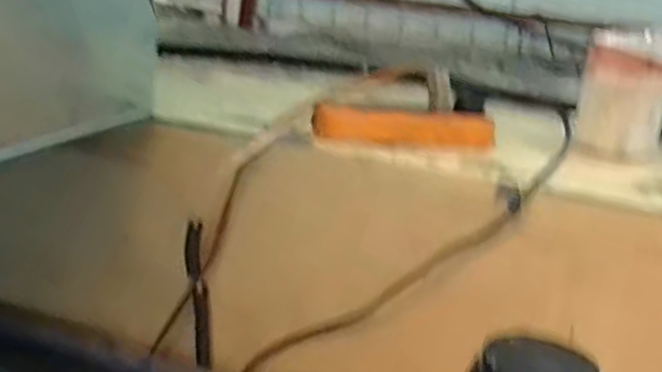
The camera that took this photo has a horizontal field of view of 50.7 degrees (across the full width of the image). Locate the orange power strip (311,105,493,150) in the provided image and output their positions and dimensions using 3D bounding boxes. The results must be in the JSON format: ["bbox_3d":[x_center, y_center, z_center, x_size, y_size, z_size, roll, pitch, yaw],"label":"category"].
[{"bbox_3d":[0.080,-0.060,0.726,0.189,0.033,0.042,0,20,-15],"label":"orange power strip"}]

